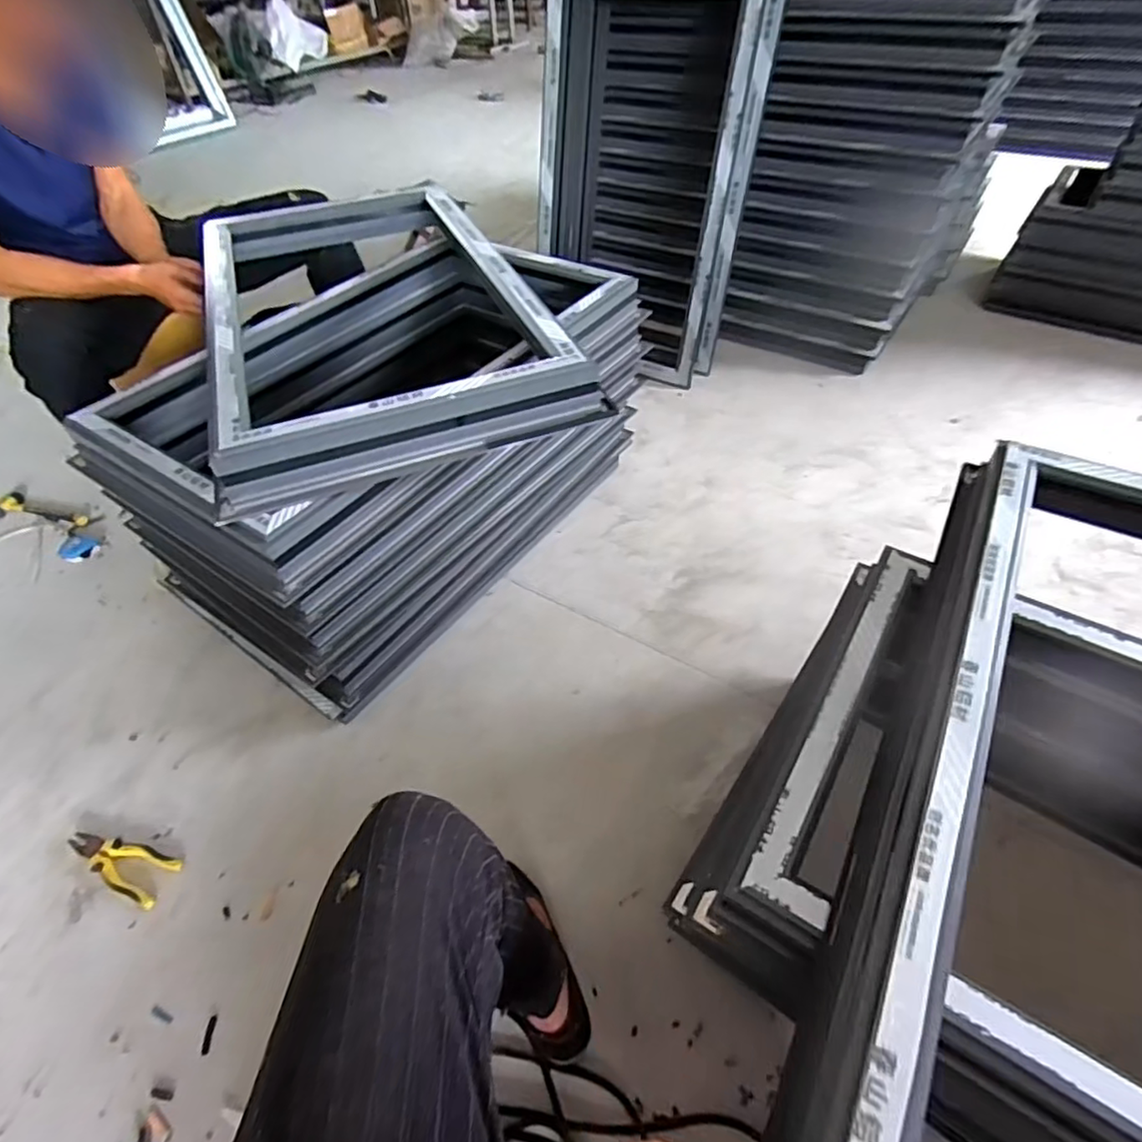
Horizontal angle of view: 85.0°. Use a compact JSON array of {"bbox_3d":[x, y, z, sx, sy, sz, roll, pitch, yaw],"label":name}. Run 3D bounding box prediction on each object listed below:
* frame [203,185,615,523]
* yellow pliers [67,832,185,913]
[{"bbox_3d":[-0.361,-0.472,1.094,0.519,0.093,0.890,-18,49,-13],"label":"frame"},{"bbox_3d":[-0.694,0.448,0.955,0.176,0.014,0.071,14,51,14],"label":"yellow pliers"}]

